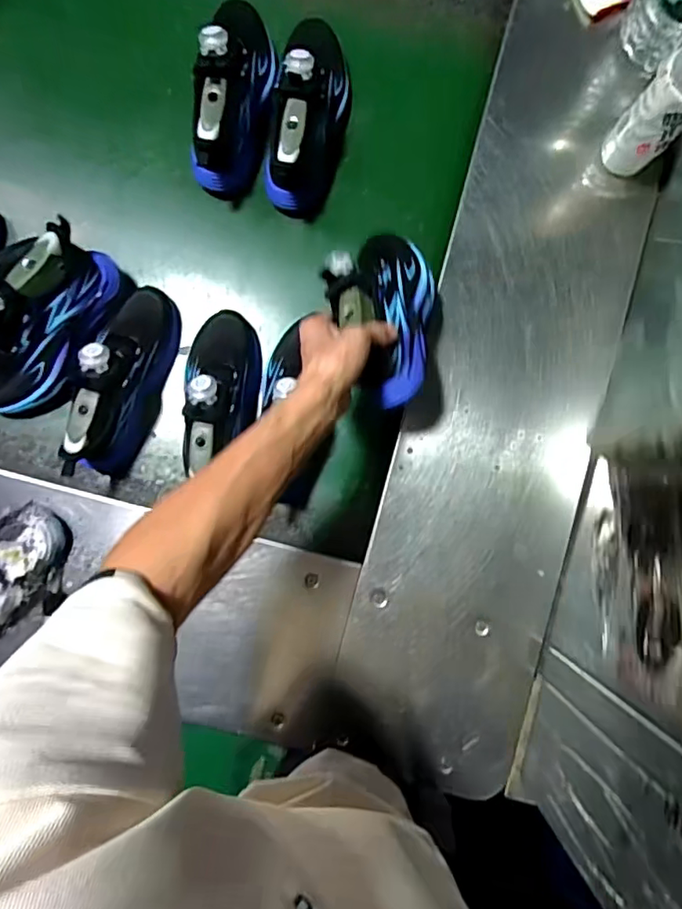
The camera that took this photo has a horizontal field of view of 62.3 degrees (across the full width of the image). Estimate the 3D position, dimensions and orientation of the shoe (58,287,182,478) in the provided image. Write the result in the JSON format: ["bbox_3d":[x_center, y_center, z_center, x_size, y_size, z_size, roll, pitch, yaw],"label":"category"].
[{"bbox_3d":[-0.262,-0.091,0.662,0.072,0.116,0.230,15,88,-1],"label":"shoe"}]

